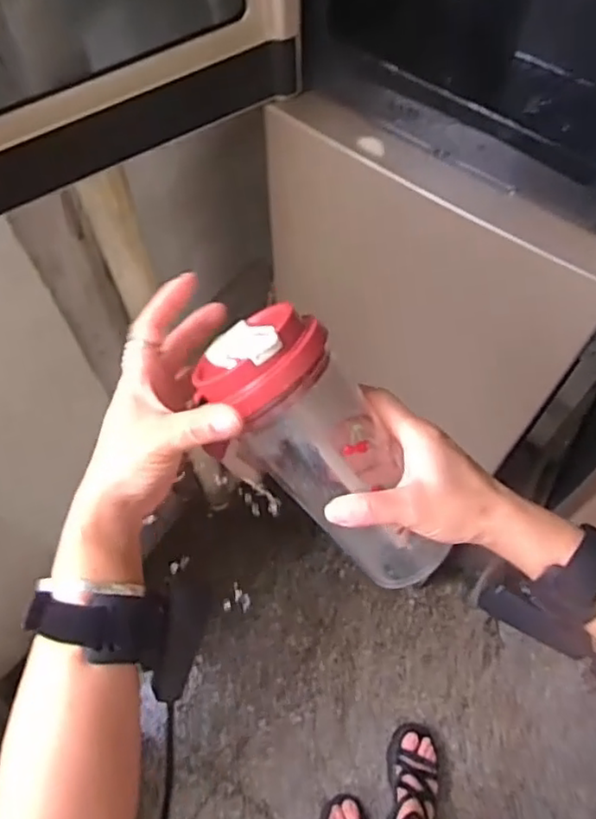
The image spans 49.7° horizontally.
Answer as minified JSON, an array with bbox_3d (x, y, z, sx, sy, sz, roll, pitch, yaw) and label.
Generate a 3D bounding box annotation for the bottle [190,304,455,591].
[{"bbox_3d":[0.017,0.033,0.416,0.069,0.198,0.081,-42,27,-18],"label":"bottle"}]

